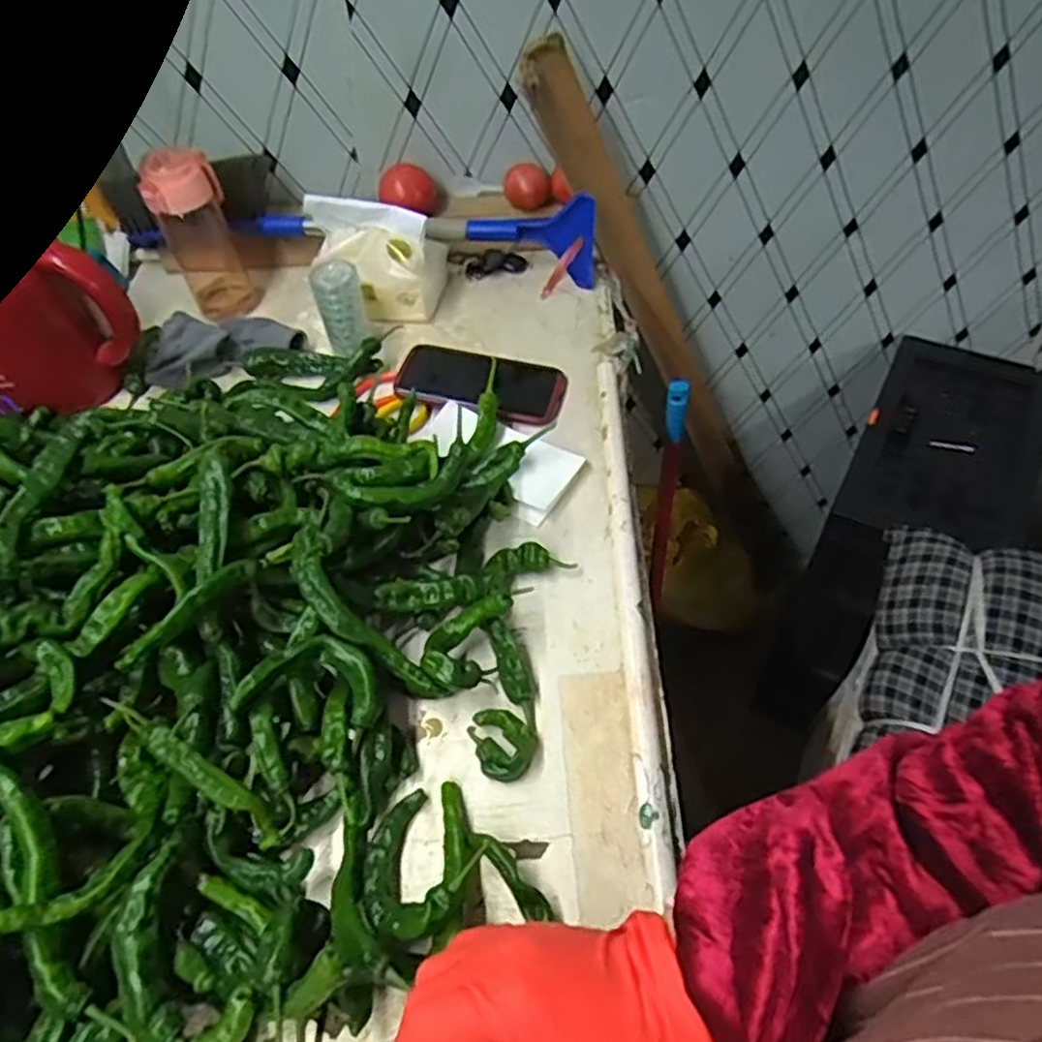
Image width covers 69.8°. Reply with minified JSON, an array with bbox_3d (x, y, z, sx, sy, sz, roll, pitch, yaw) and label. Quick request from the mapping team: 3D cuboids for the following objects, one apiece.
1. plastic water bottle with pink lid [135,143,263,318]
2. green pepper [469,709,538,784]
[{"bbox_3d":[-0.361,-0.324,0.847,0.078,0.184,0.079,-24,53,-13],"label":"plastic water bottle with pink lid"},{"bbox_3d":[-0.011,0.162,0.542,0.043,0.019,0.054,-20,52,-10],"label":"green pepper"}]

